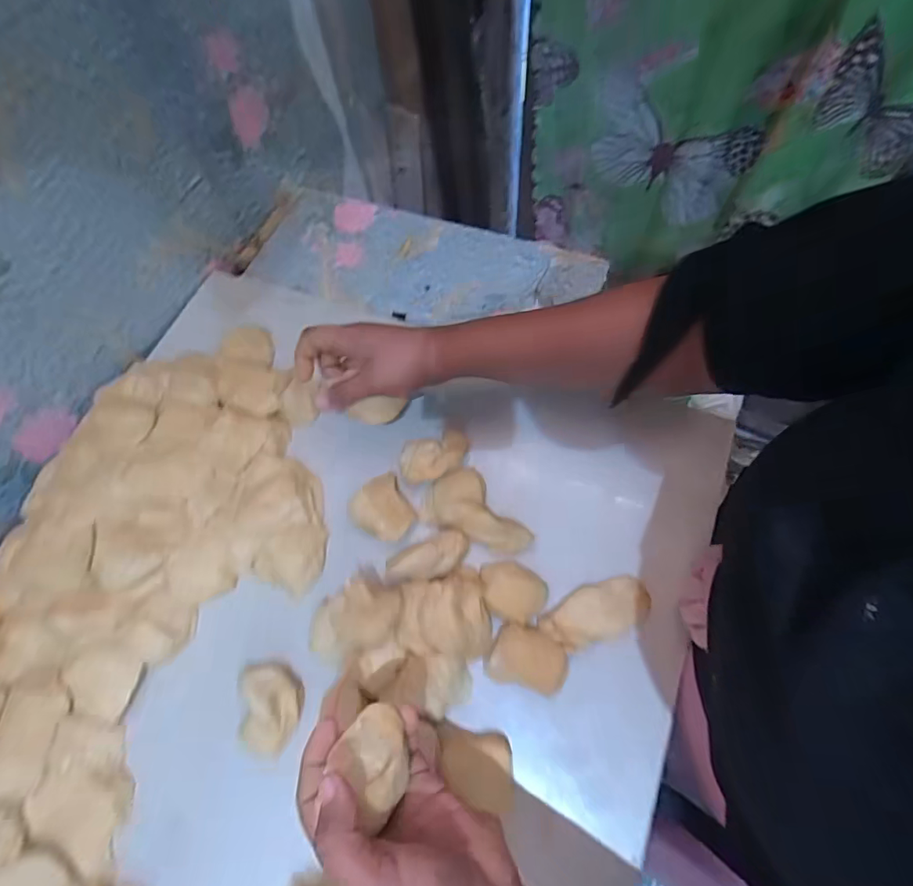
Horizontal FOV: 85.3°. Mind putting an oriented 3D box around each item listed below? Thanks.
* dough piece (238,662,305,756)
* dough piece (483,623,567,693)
[{"bbox_3d":[-0.145,0.206,0.388,0.042,0.018,0.063,-18,67,-6],"label":"dough piece"},{"bbox_3d":[0.055,0.171,0.392,0.058,0.035,0.041,13,68,7],"label":"dough piece"}]

